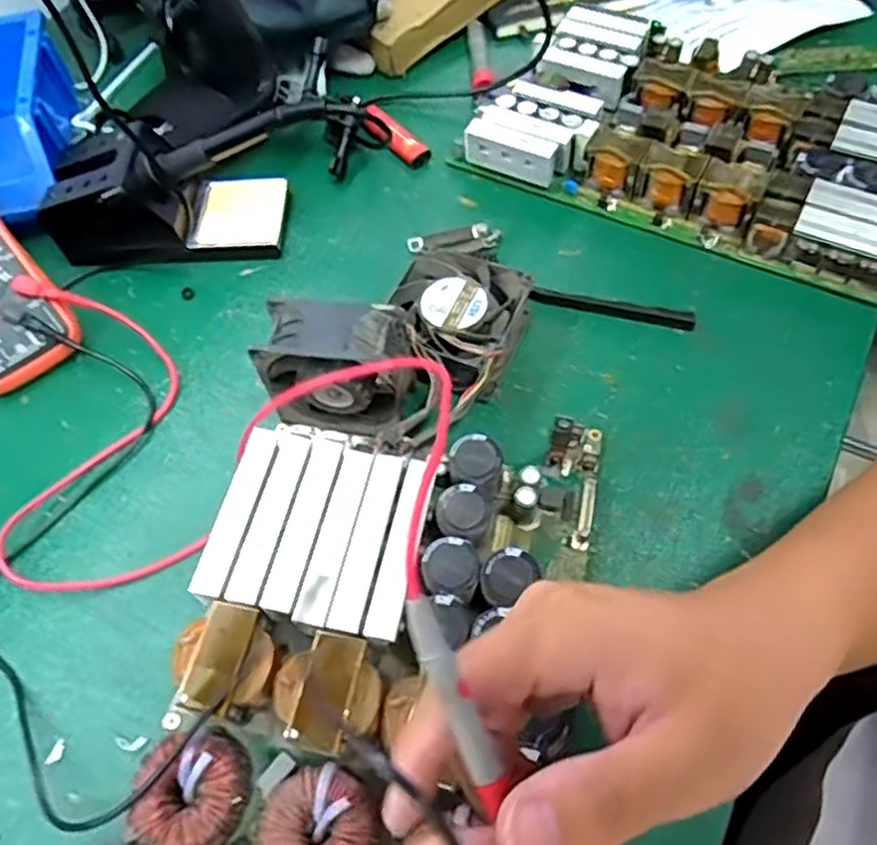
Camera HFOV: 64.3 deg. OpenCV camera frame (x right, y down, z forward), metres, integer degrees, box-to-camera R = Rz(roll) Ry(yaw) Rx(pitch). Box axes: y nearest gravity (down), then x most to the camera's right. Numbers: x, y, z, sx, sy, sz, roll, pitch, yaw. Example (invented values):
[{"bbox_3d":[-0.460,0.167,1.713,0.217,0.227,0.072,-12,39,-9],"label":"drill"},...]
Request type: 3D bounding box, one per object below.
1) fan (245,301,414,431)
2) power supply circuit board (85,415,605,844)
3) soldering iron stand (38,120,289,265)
[{"bbox_3d":[-0.054,-0.029,0.410,0.090,0.082,0.039,4,60,7],"label":"fan"},{"bbox_3d":[-0.039,0.144,0.331,0.194,0.036,0.365,9,60,9],"label":"power supply circuit board"},{"bbox_3d":[-0.199,-0.169,0.509,0.163,0.076,0.081,-1,59,4],"label":"soldering iron stand"}]

